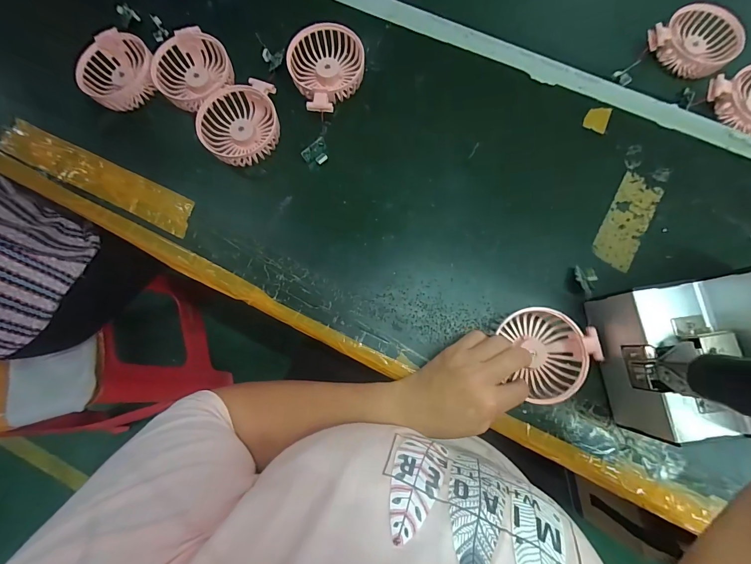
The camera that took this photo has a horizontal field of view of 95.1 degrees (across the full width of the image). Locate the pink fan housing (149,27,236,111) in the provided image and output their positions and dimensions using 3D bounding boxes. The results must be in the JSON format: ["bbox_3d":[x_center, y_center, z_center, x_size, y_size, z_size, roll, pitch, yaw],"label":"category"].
[{"bbox_3d":[-0.223,-0.259,0.419,0.087,0.023,0.088,0,78,1],"label":"pink fan housing"}]

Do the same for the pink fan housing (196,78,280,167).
[{"bbox_3d":[-0.157,-0.185,0.407,0.091,0.032,0.085,0,78,1],"label":"pink fan housing"}]

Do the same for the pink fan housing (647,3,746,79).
[{"bbox_3d":[0.407,-0.303,0.437,0.090,0.035,0.088,0,78,1],"label":"pink fan housing"}]

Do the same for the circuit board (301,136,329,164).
[{"bbox_3d":[-0.068,-0.150,0.404,0.031,0.006,0.024,-43,114,-12],"label":"circuit board"}]

